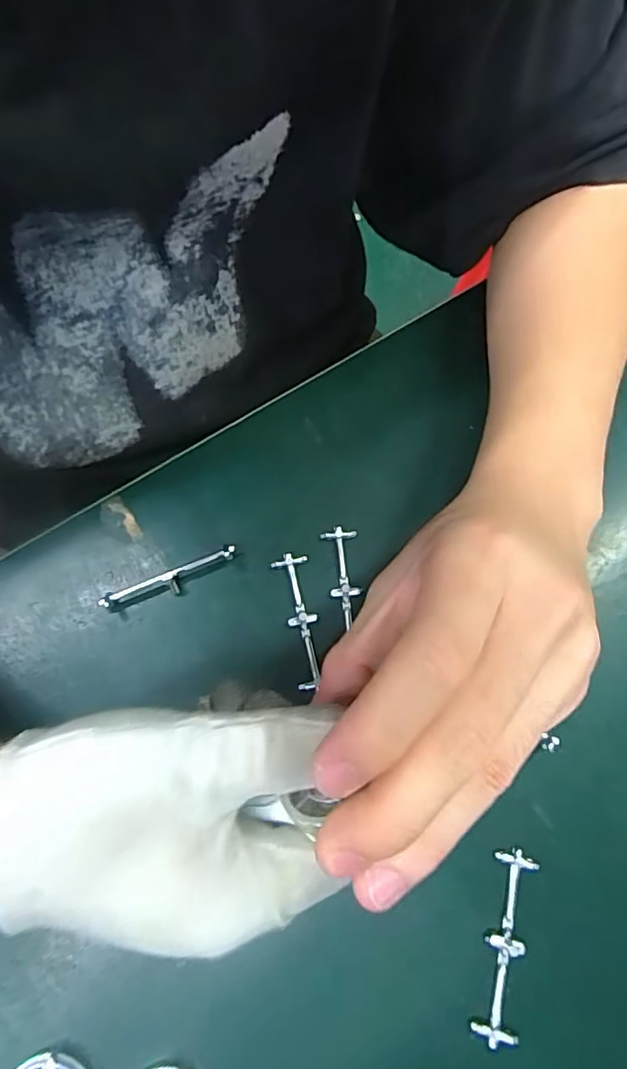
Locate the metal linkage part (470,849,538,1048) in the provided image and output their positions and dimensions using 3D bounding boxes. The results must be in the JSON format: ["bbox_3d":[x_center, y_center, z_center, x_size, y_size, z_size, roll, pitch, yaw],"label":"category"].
[{"bbox_3d":[0.083,0.176,0.236,0.017,0.004,0.071,15,72,3],"label":"metal linkage part"}]

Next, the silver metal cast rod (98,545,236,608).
[{"bbox_3d":[-0.076,0.024,0.287,0.075,0.012,0.011,-20,73,-5],"label":"silver metal cast rod"}]

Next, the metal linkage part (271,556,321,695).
[{"bbox_3d":[-0.007,0.043,0.282,0.017,0.010,0.069,-9,72,-4],"label":"metal linkage part"}]

